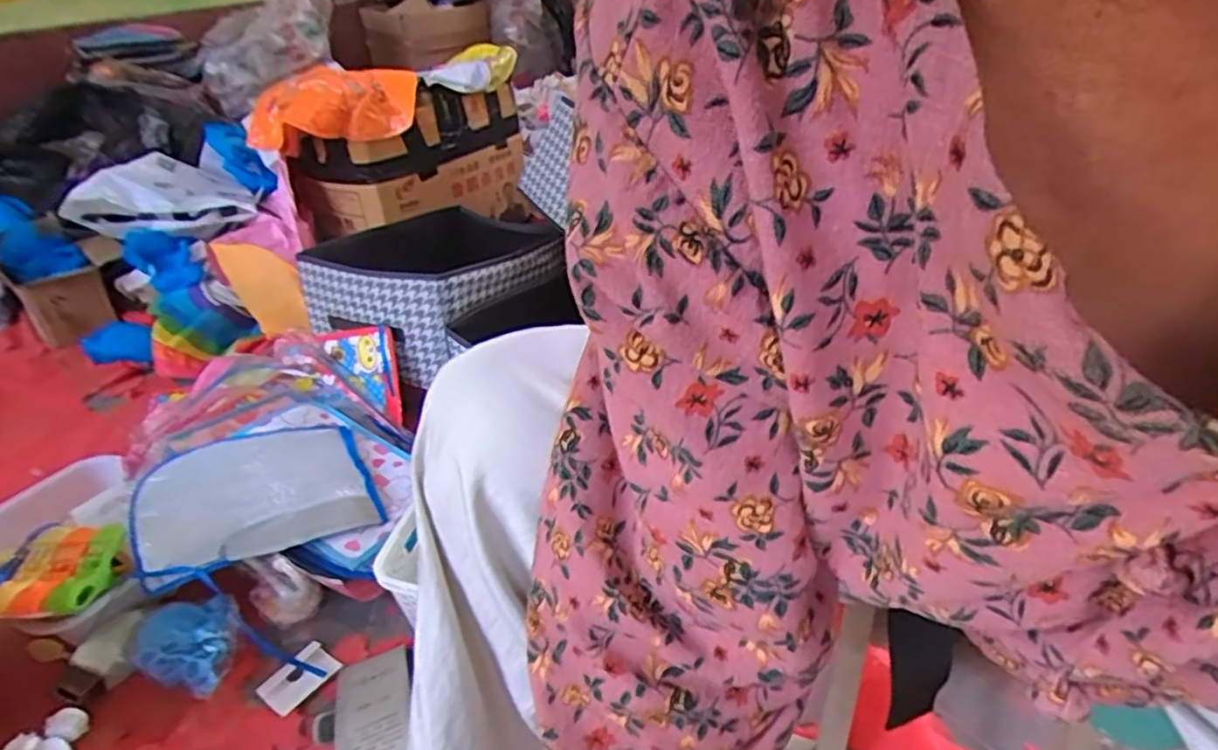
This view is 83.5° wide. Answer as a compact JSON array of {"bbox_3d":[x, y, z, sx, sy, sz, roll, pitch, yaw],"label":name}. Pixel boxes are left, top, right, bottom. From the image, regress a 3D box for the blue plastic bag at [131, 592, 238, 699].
[{"bbox_3d":[-0.447,0.292,0.743,0.117,0.054,0.088,9,33,20],"label":"blue plastic bag"}]

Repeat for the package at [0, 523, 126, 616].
[{"bbox_3d":[-0.615,0.216,0.755,0.126,0.034,0.135,-1,31,5],"label":"package"}]

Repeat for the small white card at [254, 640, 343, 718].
[{"bbox_3d":[-0.330,0.317,0.723,0.053,0.008,0.073,19,38,33],"label":"small white card"}]

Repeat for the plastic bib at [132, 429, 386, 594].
[{"bbox_3d":[-0.437,0.147,0.848,0.258,0.059,0.206,-20,35,-24],"label":"plastic bib"}]

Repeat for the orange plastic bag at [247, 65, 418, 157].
[{"bbox_3d":[-0.516,-0.503,1.282,0.309,0.109,0.118,-19,34,-23],"label":"orange plastic bag"}]

